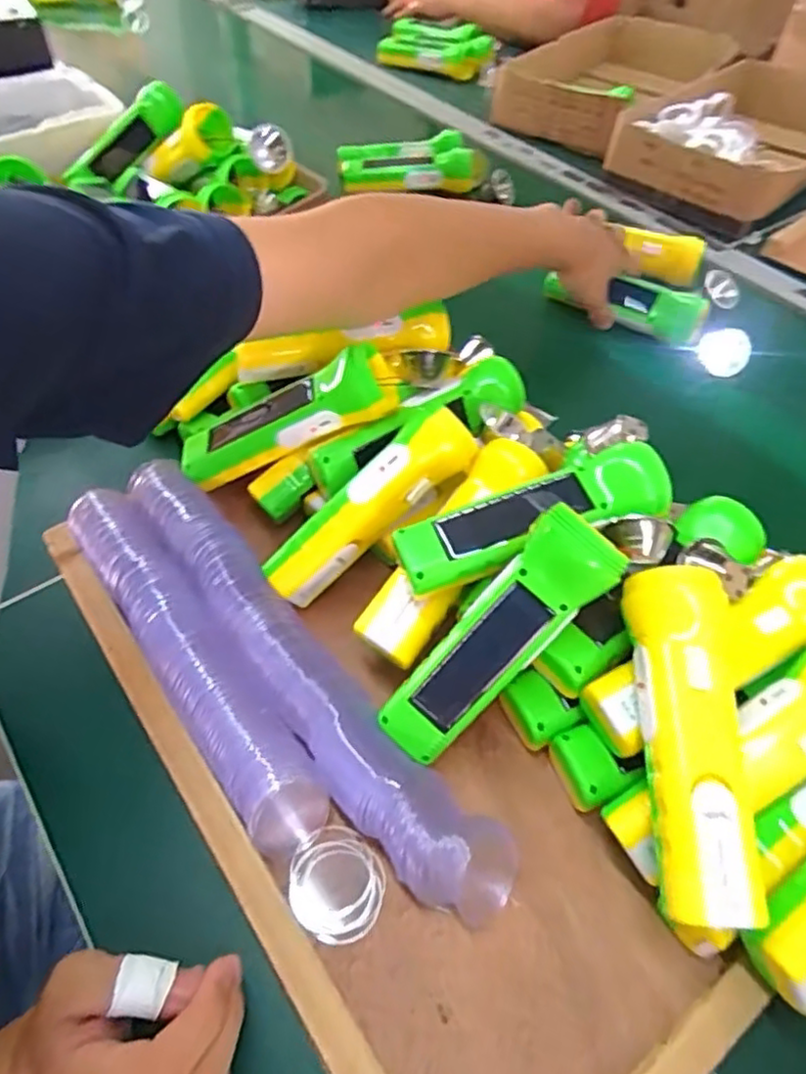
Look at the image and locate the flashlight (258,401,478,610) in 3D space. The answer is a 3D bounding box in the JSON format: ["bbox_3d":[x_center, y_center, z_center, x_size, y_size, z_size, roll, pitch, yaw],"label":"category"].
[{"bbox_3d":[-0.022,-0.020,0.445,0.160,0.040,0.039,-42,60,1],"label":"flashlight"}]

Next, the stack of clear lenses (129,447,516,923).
[{"bbox_3d":[-0.075,0.076,0.422,0.053,0.041,0.366,-33,59,-26],"label":"stack of clear lenses"}]

